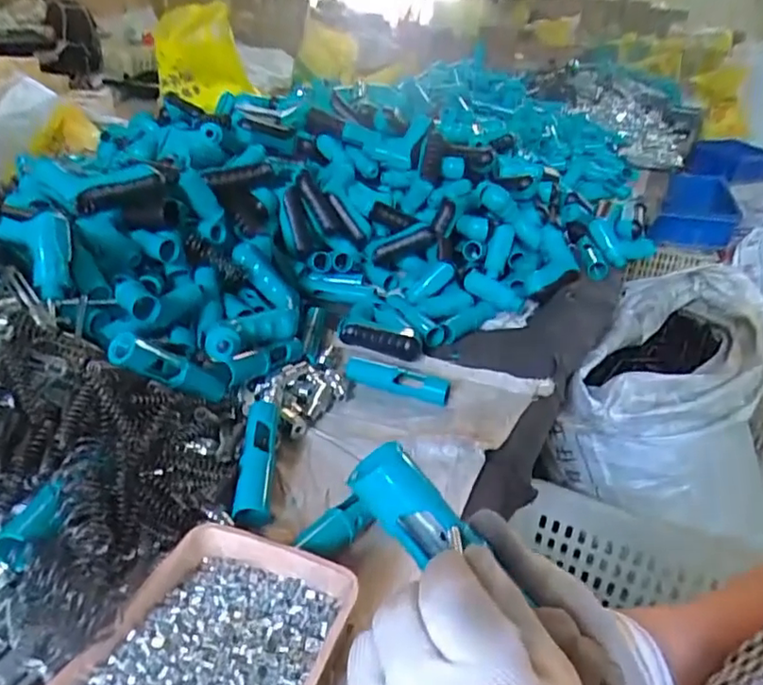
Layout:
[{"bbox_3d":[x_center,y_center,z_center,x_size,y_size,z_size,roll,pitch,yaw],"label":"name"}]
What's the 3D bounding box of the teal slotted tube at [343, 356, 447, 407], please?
[{"bbox_3d":[0.012,0.040,0.678,0.132,0.025,0.029,16,31,20],"label":"teal slotted tube"}]

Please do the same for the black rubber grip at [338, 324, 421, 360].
[{"bbox_3d":[-0.003,-0.004,0.750,0.109,0.028,0.020,18,32,23],"label":"black rubber grip"}]

